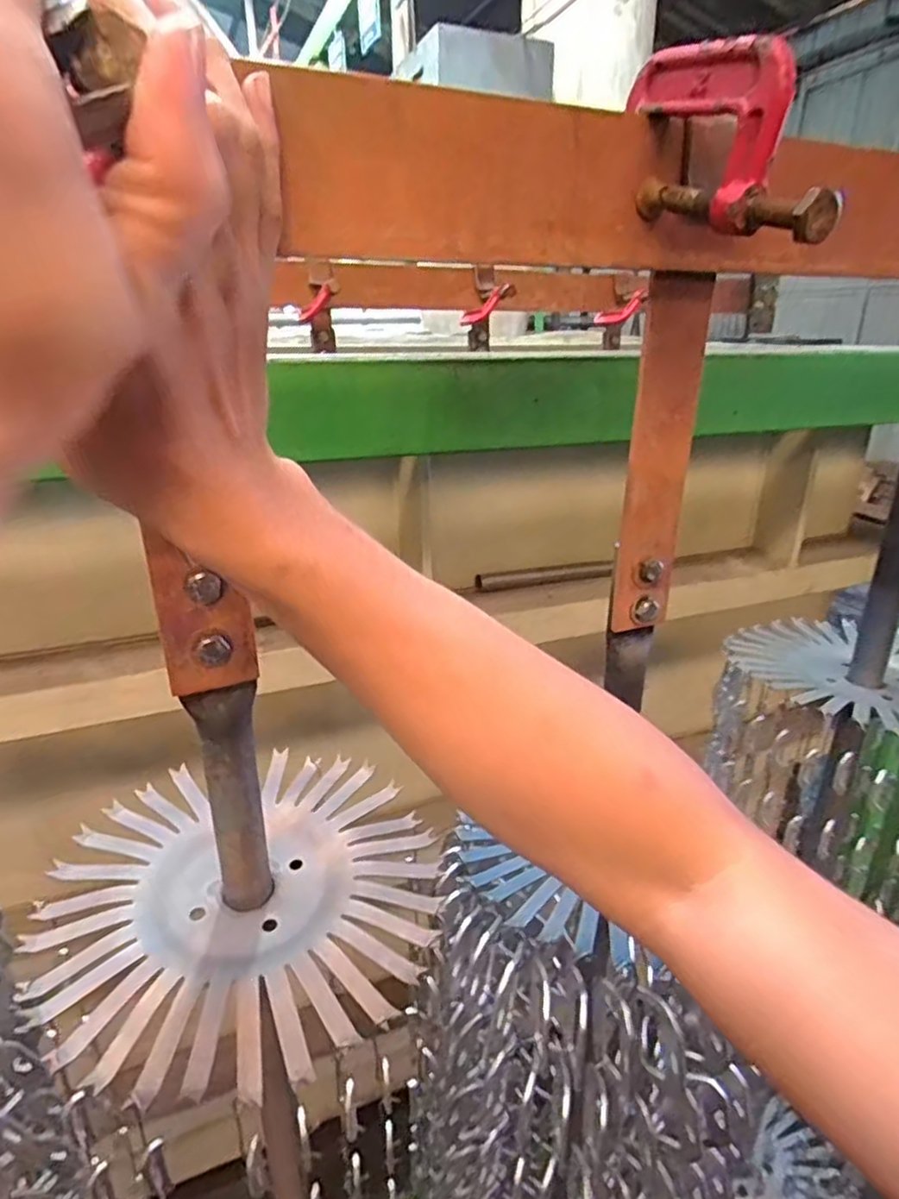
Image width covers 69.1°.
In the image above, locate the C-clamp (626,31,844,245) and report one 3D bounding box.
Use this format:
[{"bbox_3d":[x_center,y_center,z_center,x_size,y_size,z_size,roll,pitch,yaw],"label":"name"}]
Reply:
[{"bbox_3d":[0.108,-0.176,0.253,0.025,0.063,0.122,-7,49,-17],"label":"C-clamp"}]

